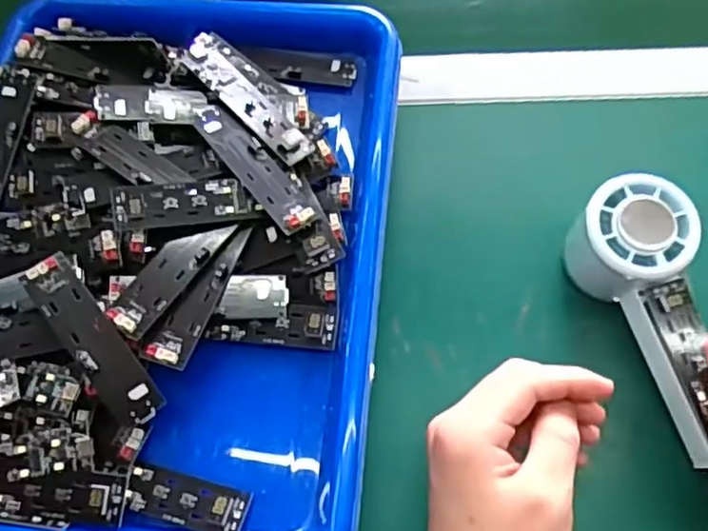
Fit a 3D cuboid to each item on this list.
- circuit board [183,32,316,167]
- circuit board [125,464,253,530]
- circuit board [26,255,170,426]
[{"bbox_3d":[-0.063,-0.098,0.398,0.027,0.006,0.098,-34,76,-33],"label":"circuit board"},{"bbox_3d":[-0.081,0.114,0.330,0.060,0.009,0.022,12,66,7],"label":"circuit board"},{"bbox_3d":[-0.126,0.037,0.335,0.021,0.009,0.092,-35,88,-13],"label":"circuit board"}]

